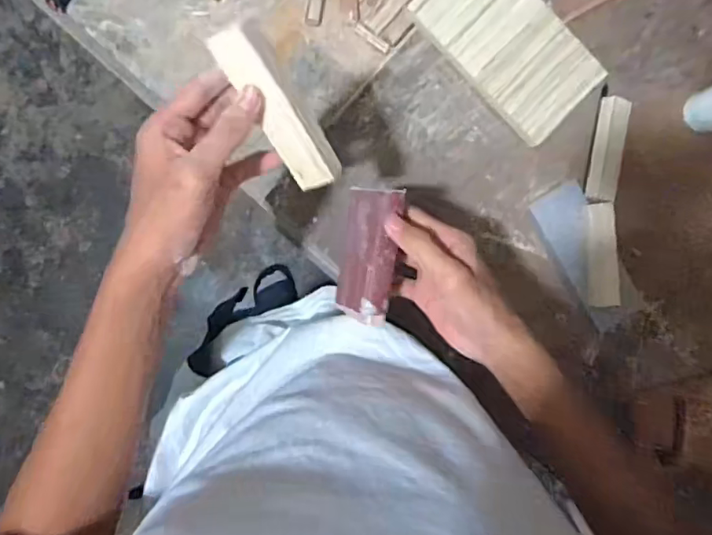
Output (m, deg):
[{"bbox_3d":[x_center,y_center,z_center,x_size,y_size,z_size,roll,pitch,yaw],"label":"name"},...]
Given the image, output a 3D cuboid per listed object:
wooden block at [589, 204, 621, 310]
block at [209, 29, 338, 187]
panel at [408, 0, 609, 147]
[{"bbox_3d":[0.275,-0.014,0.622,0.032,0.008,0.113,-3,92,4],"label":"wooden block"},{"bbox_3d":[-0.050,-0.101,0.365,0.029,0.014,0.114,-23,122,17],"label":"block"},{"bbox_3d":[0.169,-0.248,0.617,0.114,0.025,0.207,-45,96,-2],"label":"panel"}]

